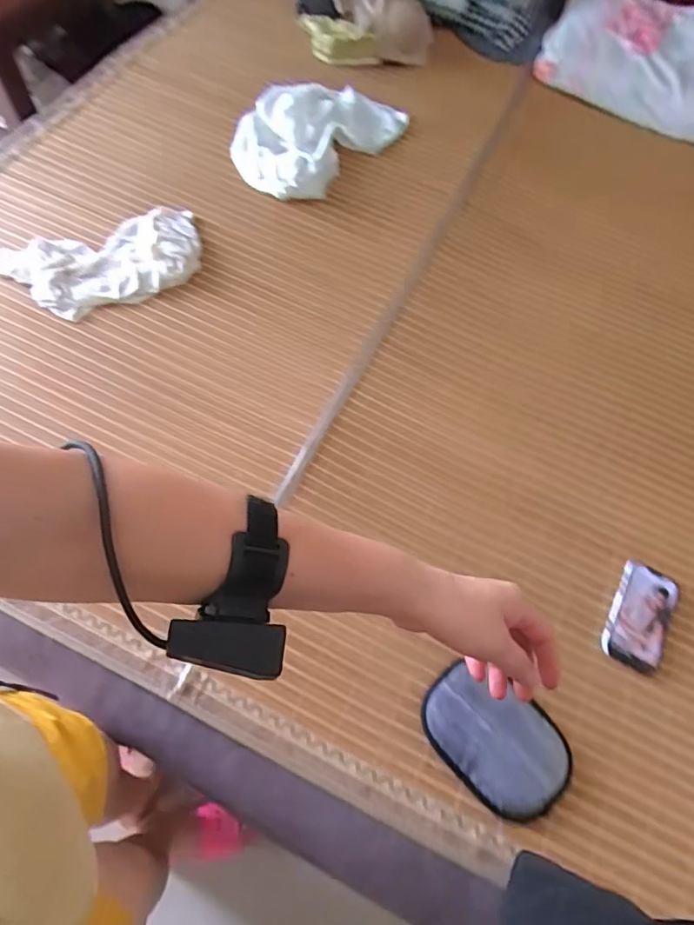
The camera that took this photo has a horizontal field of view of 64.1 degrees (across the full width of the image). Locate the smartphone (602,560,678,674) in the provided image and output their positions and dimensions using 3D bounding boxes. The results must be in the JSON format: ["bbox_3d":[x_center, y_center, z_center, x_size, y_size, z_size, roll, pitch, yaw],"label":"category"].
[{"bbox_3d":[0.449,0.233,0.843,0.087,0.016,0.155,26,65,10],"label":"smartphone"}]

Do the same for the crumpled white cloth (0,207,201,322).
[{"bbox_3d":[-0.429,-0.356,1.008,0.343,0.068,0.173,-25,70,-16],"label":"crumpled white cloth"}]

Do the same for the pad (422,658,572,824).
[{"bbox_3d":[0.201,0.371,0.747,0.205,0.038,0.139,40,69,16],"label":"pad"}]

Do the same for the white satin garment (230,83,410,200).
[{"bbox_3d":[-0.054,-0.674,1.115,0.193,0.101,0.372,41,68,13],"label":"white satin garment"}]

